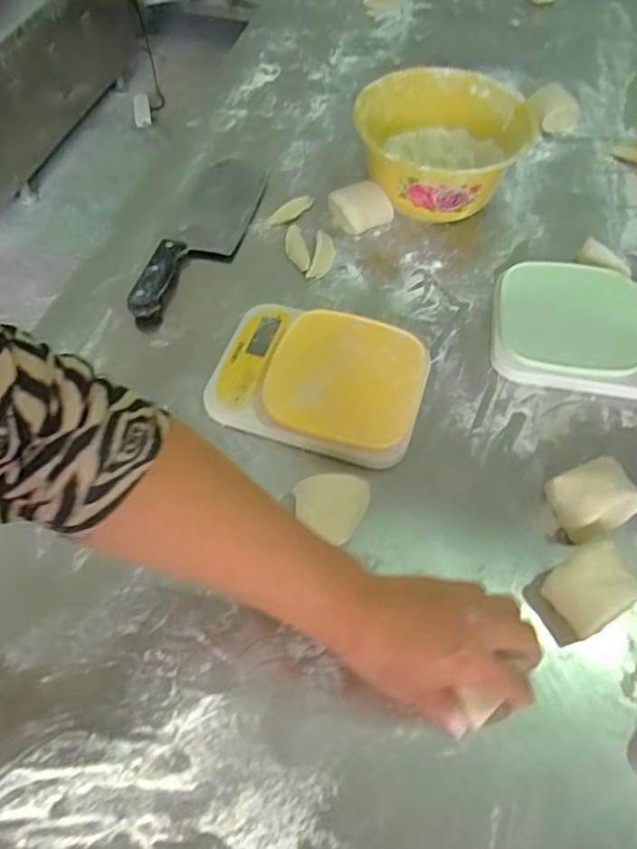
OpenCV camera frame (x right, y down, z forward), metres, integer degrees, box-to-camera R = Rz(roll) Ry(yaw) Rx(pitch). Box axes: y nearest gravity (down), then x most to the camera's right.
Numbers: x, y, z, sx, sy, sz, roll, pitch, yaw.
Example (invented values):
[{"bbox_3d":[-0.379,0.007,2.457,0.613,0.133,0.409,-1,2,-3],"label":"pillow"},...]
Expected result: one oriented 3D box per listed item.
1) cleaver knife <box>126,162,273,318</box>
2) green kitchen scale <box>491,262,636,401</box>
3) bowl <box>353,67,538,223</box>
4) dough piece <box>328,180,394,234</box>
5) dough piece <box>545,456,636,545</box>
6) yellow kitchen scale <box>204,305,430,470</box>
[{"bbox_3d":[-0.130,-0.231,0.685,0.076,0.024,0.288,11,59,6],"label":"cleaver knife"},{"bbox_3d":[0.283,-0.100,0.603,0.199,0.042,0.148,8,58,4],"label":"green kitchen scale"},{"bbox_3d":[0.149,-0.324,0.708,0.190,0.094,0.183,0,58,0],"label":"bowl"},{"bbox_3d":[0.050,-0.257,0.696,0.067,0.035,0.048,-16,60,-10],"label":"dough piece"},{"bbox_3d":[0.232,0.062,0.501,0.066,0.038,0.055,-17,60,-11],"label":"dough piece"},{"bbox_3d":[-0.001,-0.045,0.568,0.196,0.035,0.145,16,59,9],"label":"yellow kitchen scale"}]

